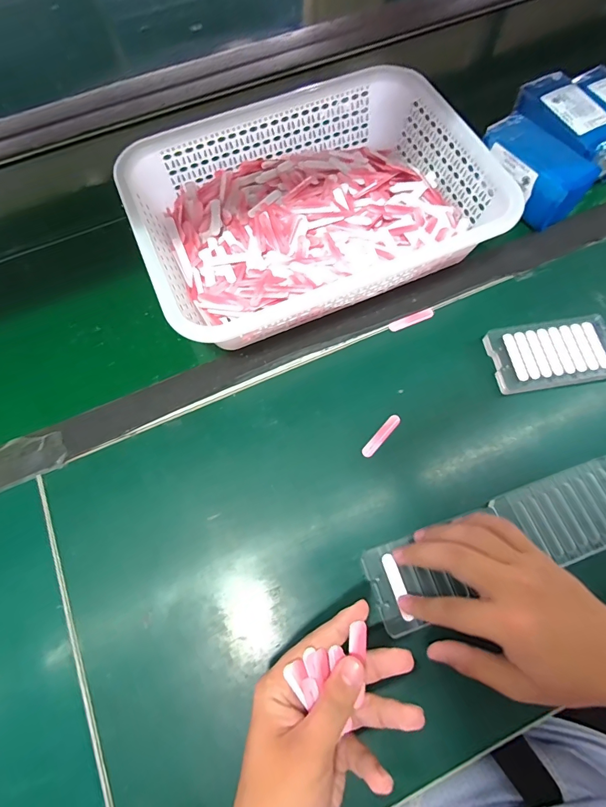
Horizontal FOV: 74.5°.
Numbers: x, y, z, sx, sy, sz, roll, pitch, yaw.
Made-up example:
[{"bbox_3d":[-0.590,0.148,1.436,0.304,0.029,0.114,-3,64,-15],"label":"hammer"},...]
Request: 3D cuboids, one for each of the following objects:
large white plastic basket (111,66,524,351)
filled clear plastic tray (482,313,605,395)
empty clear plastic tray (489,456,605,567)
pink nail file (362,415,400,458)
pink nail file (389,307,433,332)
[{"bbox_3d":[0.006,-0.215,0.436,0.349,0.081,0.240,-21,69,-7],"label":"large white plastic basket"},{"bbox_3d":[0.252,-0.051,0.403,0.123,0.013,0.070,-9,68,-2],"label":"filled clear plastic tray"},{"bbox_3d":[0.234,0.095,0.347,0.117,0.010,0.067,-19,69,-6],"label":"empty clear plastic tray"},{"bbox_3d":[0.075,0.030,0.380,0.011,0.004,0.051,39,74,15],"label":"pink nail file"},{"bbox_3d":[0.116,-0.090,0.425,0.051,0.004,0.011,-21,69,-7],"label":"pink nail file"}]

